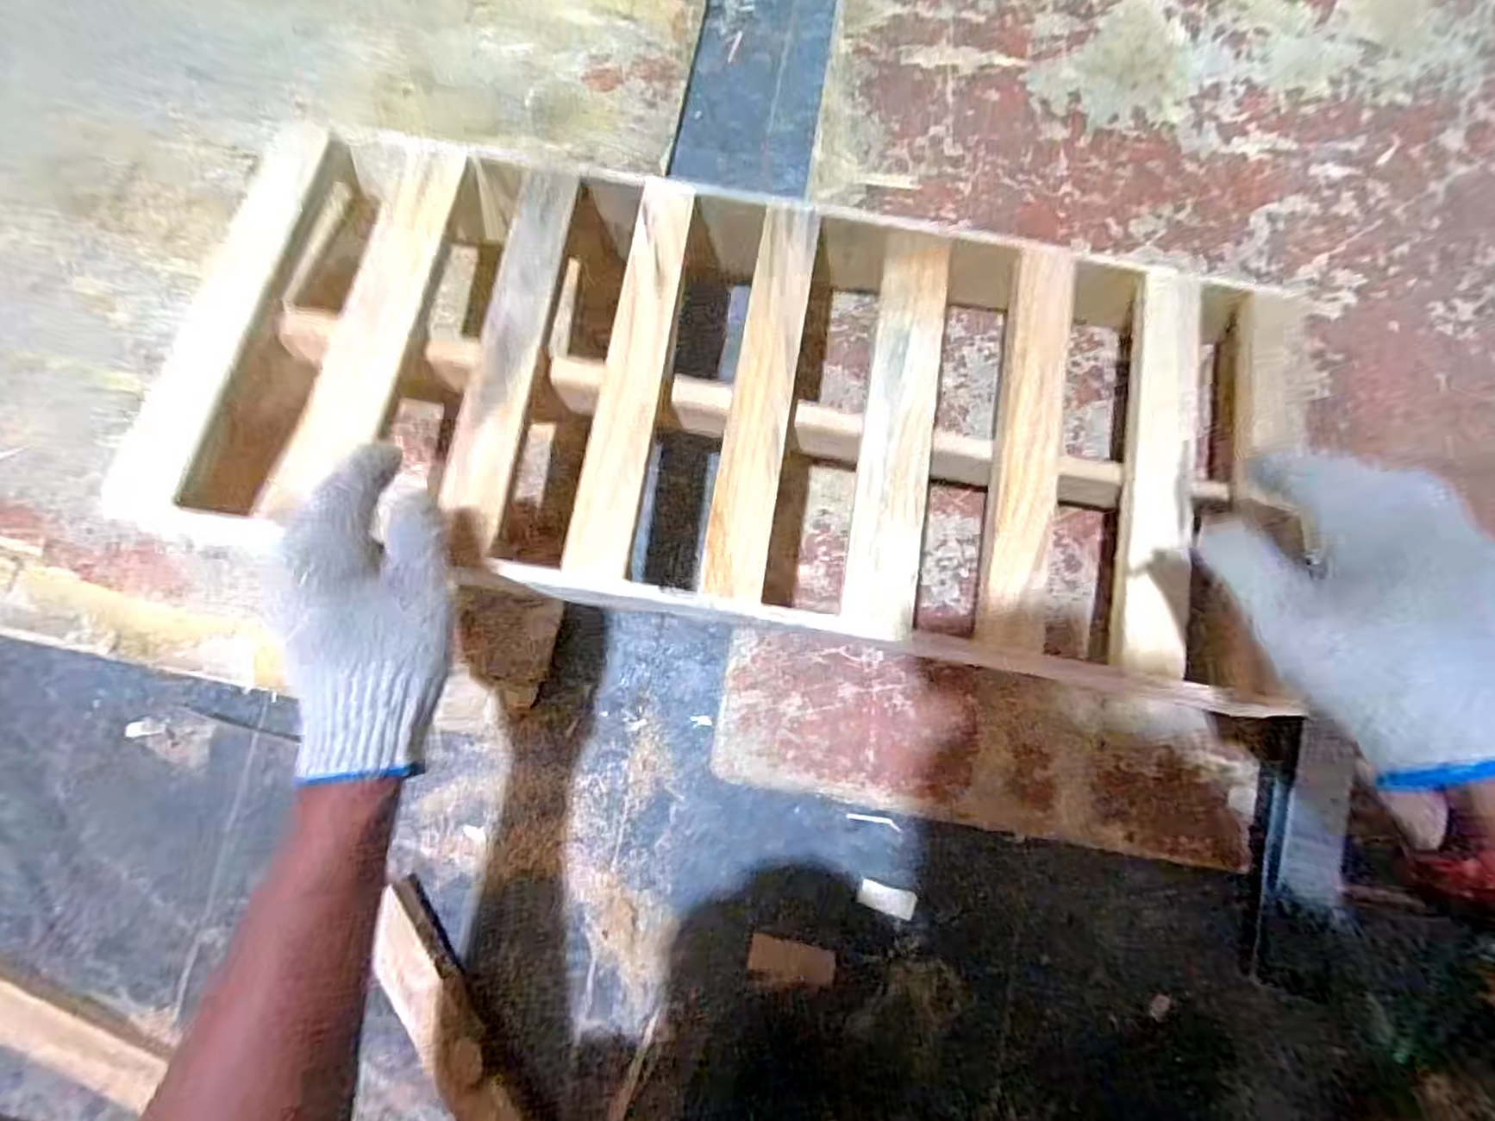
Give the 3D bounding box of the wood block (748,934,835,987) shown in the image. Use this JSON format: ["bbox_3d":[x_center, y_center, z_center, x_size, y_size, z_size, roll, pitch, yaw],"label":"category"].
[{"bbox_3d":[0.032,0.291,0.471,0.061,0.007,0.025,13,81,4],"label":"wood block"}]

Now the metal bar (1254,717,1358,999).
[{"bbox_3d":[0.371,0.197,0.436,0.046,0.035,0.170,7,81,3],"label":"metal bar"}]

